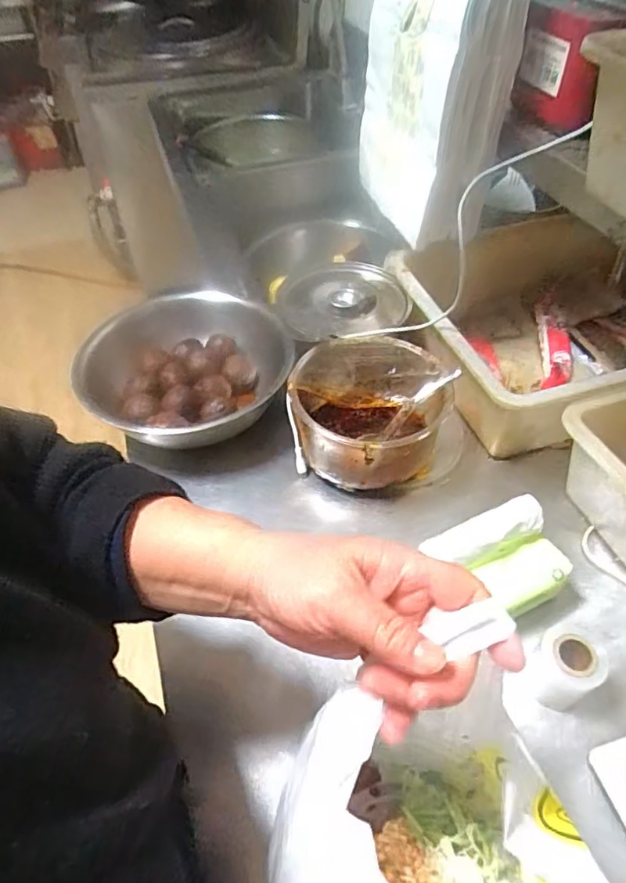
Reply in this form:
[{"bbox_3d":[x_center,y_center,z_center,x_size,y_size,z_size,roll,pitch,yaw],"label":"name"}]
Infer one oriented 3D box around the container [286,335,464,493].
[{"bbox_3d":[0.074,-0.028,0.672,0.194,0.097,0.170,17,50,16],"label":"container"}]

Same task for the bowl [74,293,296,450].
[{"bbox_3d":[-0.156,-0.093,0.746,0.262,0.078,0.230,31,55,26],"label":"bowl"}]

